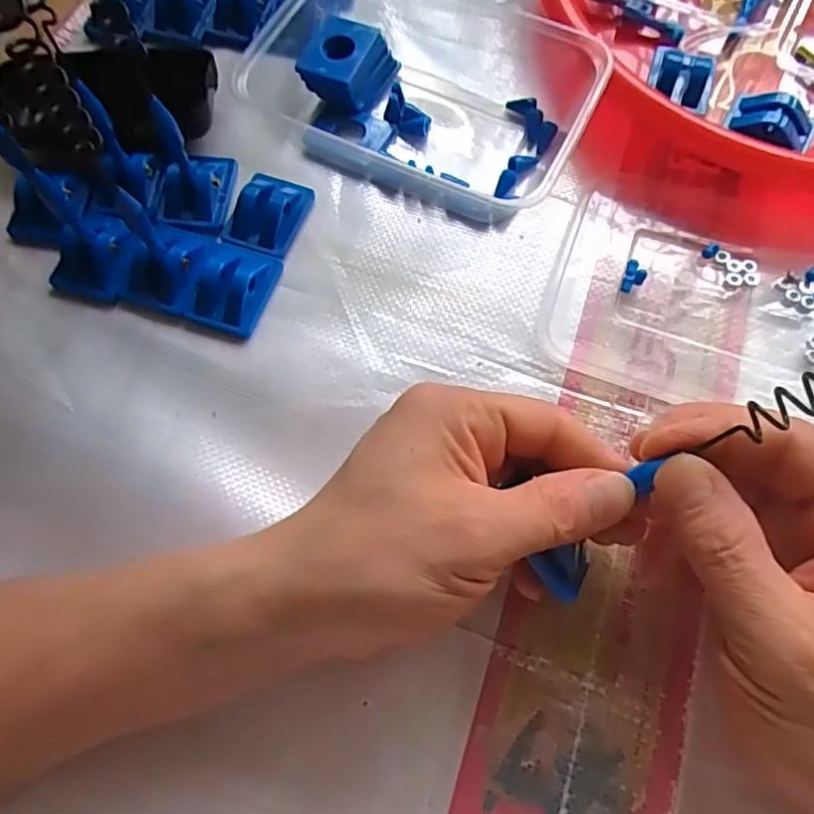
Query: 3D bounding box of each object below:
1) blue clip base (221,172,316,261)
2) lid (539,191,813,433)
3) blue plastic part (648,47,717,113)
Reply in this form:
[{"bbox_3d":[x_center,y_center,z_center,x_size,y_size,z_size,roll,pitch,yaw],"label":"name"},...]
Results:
[{"bbox_3d":[-0.072,-0.100,0.306,0.035,0.017,0.046,18,70,7],"label":"blue clip base"},{"bbox_3d":[0.155,-0.045,0.281,0.168,0.010,0.102,19,70,8],"label":"lid"},{"bbox_3d":[0.147,-0.174,0.322,0.033,0.017,0.025,18,70,8],"label":"blue plastic part"}]

